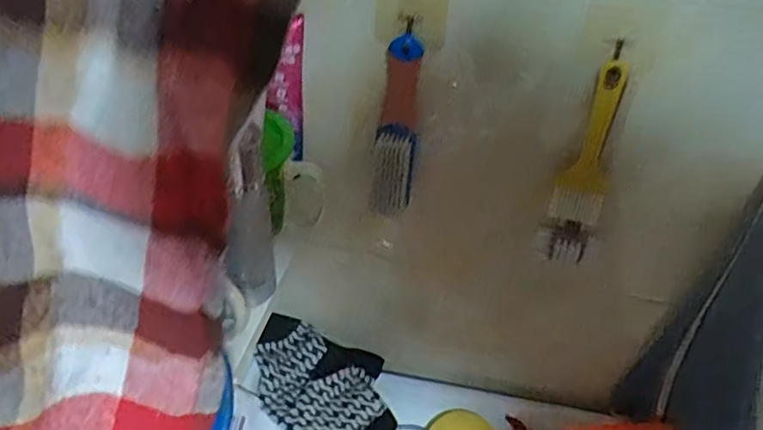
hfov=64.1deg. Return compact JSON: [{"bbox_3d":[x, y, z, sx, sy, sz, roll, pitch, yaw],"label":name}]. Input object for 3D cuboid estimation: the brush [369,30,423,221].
[{"bbox_3d":[0.012,-0.070,0.533,0.040,0.160,0.034,3,38,2],"label":"brush"}]

